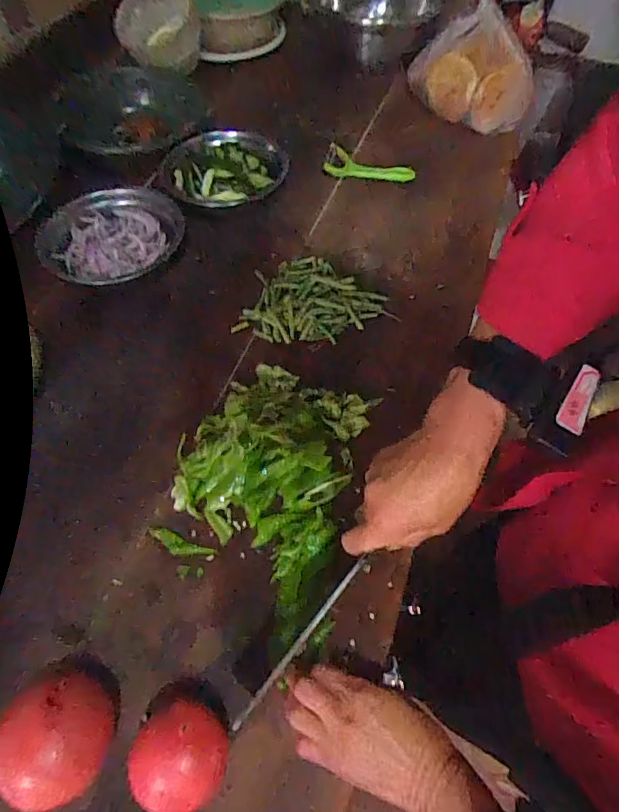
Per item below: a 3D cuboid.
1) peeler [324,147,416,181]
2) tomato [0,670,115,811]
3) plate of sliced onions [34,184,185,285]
[{"bbox_3d":[0.097,-0.394,0.782,0.144,0.033,0.049,1,59,-3],"label":"peeler"},{"bbox_3d":[-0.190,0.252,0.357,0.079,0.055,0.078,1,59,-2],"label":"tomato"},{"bbox_3d":[-0.261,-0.224,0.633,0.181,0.032,0.179,1,59,-2],"label":"plate of sliced onions"}]

